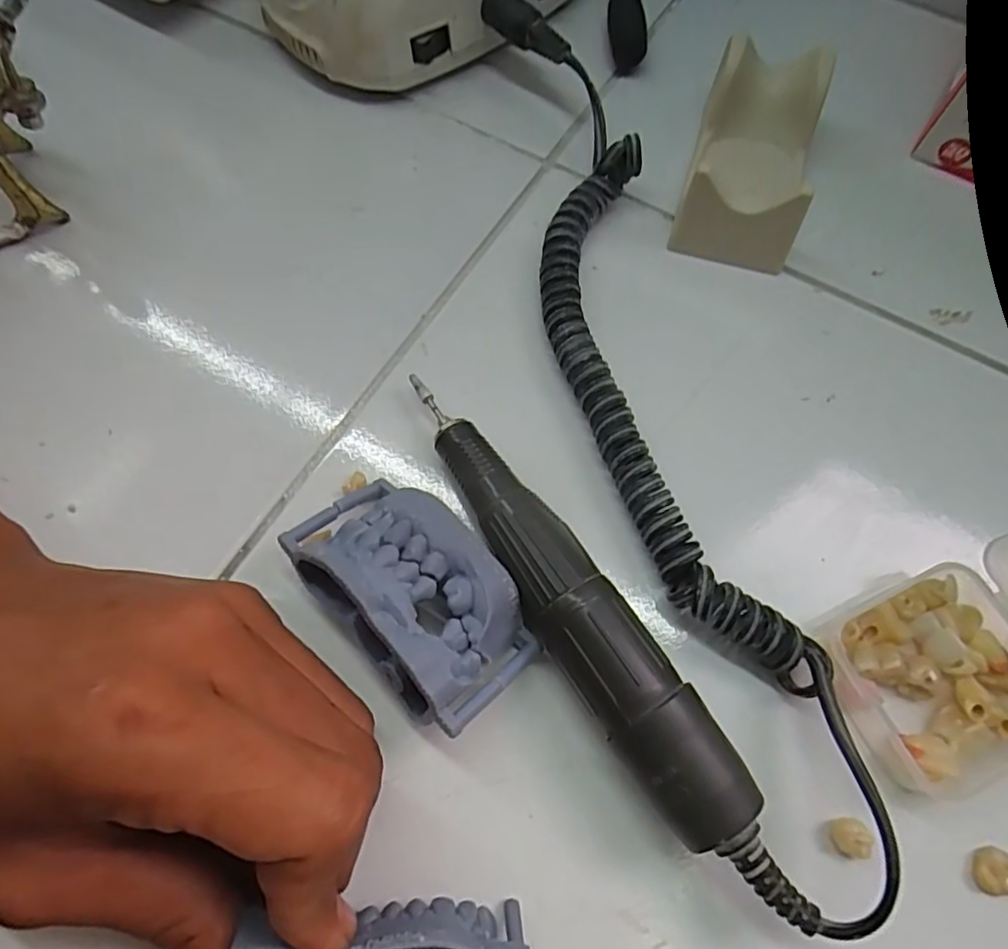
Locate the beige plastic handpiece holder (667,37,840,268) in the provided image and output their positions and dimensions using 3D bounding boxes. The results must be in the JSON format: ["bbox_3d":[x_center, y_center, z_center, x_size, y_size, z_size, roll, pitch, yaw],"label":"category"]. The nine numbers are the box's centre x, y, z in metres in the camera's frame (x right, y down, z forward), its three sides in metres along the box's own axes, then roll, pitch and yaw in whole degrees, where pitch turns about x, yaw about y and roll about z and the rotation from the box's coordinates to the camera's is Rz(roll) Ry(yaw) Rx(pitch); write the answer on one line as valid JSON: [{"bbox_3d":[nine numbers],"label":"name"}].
[{"bbox_3d":[0.103,-0.131,0.251,0.046,0.033,0.083,17,71,7],"label":"beige plastic handpiece holder"}]

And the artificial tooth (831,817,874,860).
[{"bbox_3d":[0.100,0.105,0.176,0.009,0.009,0.010,1,69,2],"label":"artificial tooth"}]

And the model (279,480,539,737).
[{"bbox_3d":[-0.027,0.035,0.191,0.046,0.031,0.080,-41,74,-13],"label":"model"}]

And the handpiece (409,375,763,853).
[{"bbox_3d":[0.014,0.035,0.191,0.026,0.030,0.159,-34,72,-11],"label":"handpiece"}]

